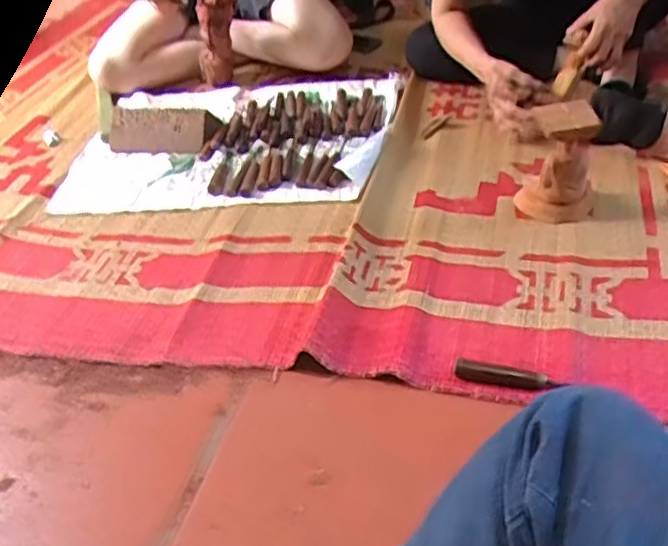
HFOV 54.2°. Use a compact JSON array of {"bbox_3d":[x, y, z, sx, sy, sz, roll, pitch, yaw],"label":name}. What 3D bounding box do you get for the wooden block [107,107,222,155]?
[{"bbox_3d":[-0.343,-0.302,1.315,0.201,0.066,0.112,3,43,12],"label":"wooden block"}]

